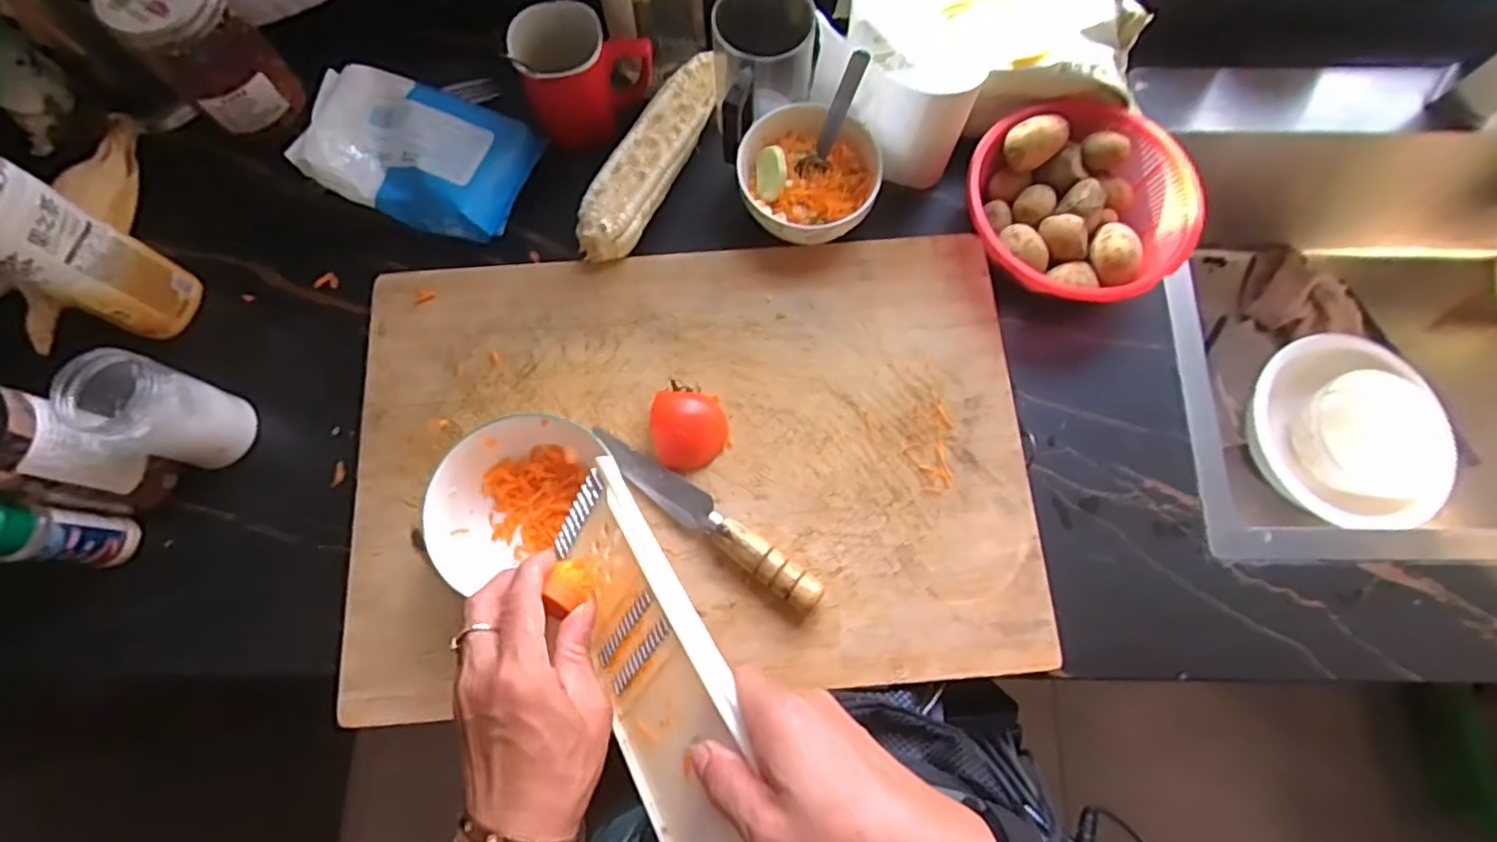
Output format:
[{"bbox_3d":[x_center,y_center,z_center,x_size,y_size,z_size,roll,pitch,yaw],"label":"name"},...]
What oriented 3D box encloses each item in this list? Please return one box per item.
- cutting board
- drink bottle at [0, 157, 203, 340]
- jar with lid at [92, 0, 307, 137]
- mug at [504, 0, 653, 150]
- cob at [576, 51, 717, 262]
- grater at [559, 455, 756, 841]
[{"bbox_3d":[-0.043,0.023,0.512,0.495,0.032,0.340,-4,74,-2],"label":"cutting board"},{"bbox_3d":[-0.484,-0.125,0.464,0.061,0.193,0.062,24,75,6],"label":"drink bottle"},{"bbox_3d":[-0.445,-0.306,0.558,0.095,0.114,0.080,42,78,11],"label":"jar with lid"},{"bbox_3d":[-0.134,-0.290,0.567,0.107,0.088,0.071,-23,75,-7],"label":"mug"},{"bbox_3d":[-0.083,-0.224,0.570,0.049,0.035,0.205,24,75,6],"label":"cob"},{"bbox_3d":[-0.044,0.131,0.345,0.084,0.015,0.236,-51,55,29],"label":"grater"}]

